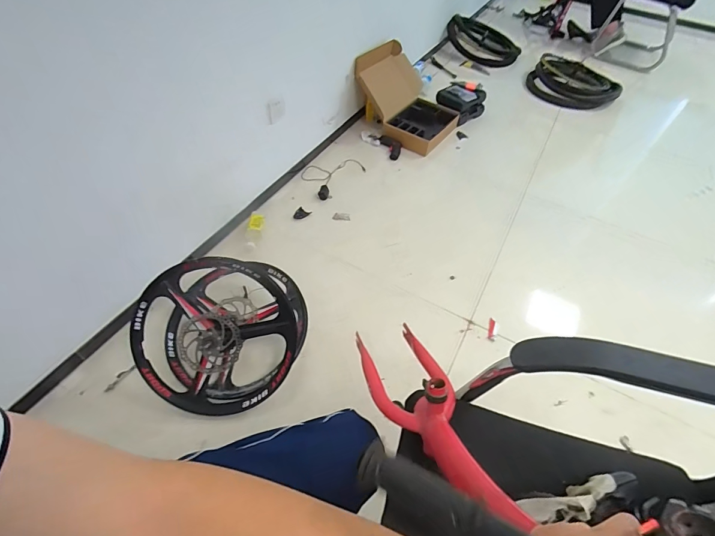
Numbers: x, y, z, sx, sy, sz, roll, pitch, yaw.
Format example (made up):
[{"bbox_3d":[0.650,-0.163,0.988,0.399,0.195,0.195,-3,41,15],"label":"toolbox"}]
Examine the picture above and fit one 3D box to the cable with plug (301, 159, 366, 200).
[{"bbox_3d":[-0.096,-0.419,1.689,0.306,0.041,0.214,-34,60,-26],"label":"cable with plug"}]

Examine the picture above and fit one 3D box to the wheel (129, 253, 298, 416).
[{"bbox_3d":[-0.364,0.181,0.965,0.410,0.410,0.105,-5,8,-6],"label":"wheel"}]

